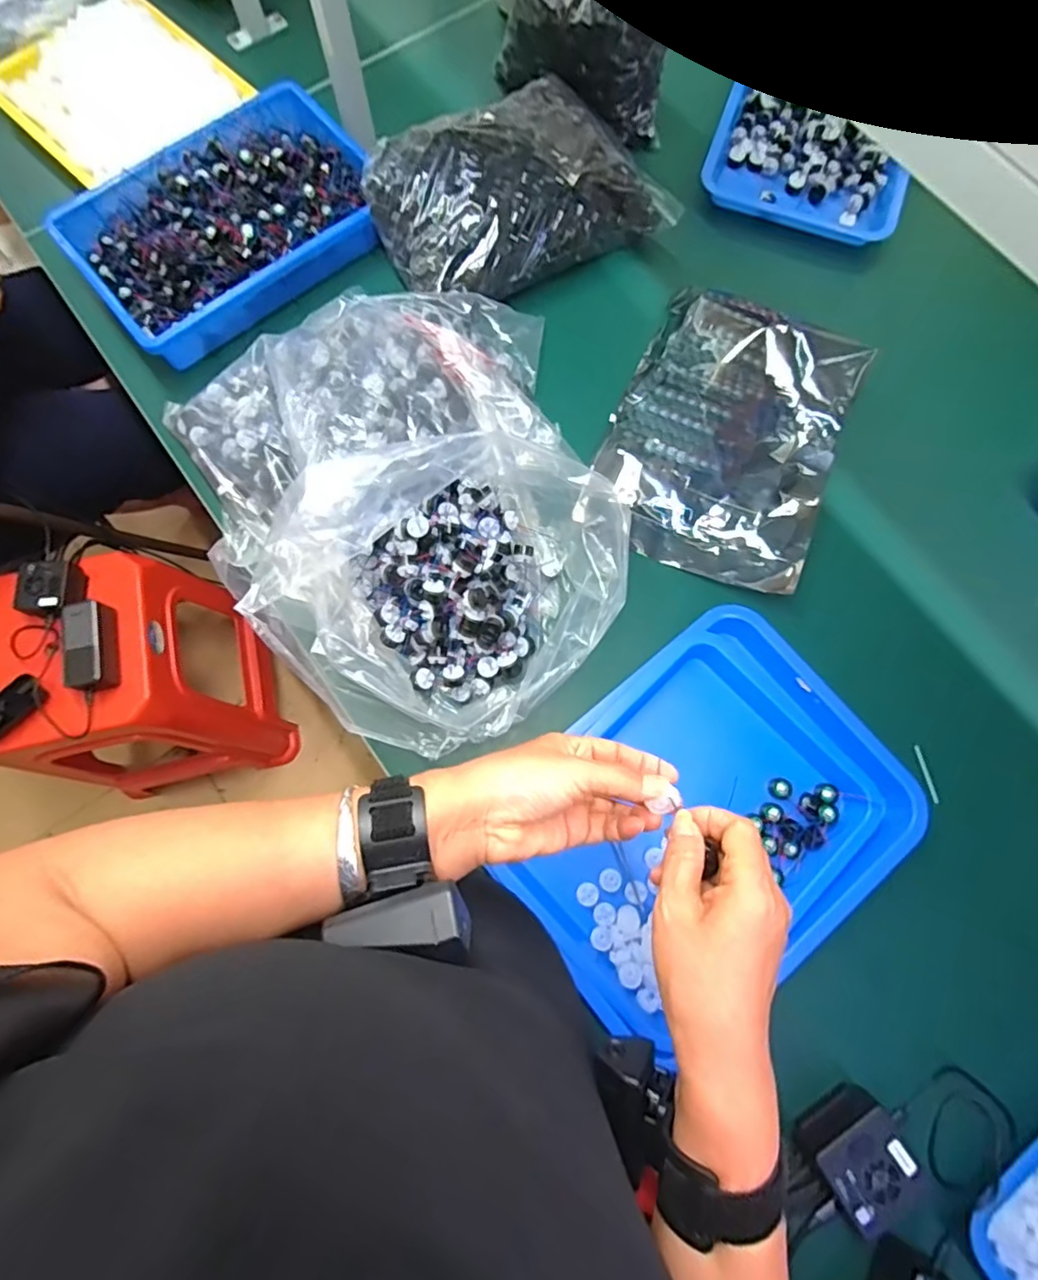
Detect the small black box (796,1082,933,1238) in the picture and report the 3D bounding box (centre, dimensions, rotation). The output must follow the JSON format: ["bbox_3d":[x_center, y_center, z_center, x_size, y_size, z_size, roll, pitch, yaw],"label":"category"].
[{"bbox_3d":[0.300,0.451,0.503,0.078,0.043,0.070,-35,79,-8],"label":"small black box"}]

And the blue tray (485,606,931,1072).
[{"bbox_3d":[0.187,0.172,0.575,0.383,0.057,0.297,-39,80,-9],"label":"blue tray"}]

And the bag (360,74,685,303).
[{"bbox_3d":[-0.003,-0.557,0.712,0.341,0.088,0.204,-27,78,-6],"label":"bag"}]

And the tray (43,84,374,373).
[{"bbox_3d":[-0.366,-0.532,0.734,0.362,0.061,0.247,-38,80,-9],"label":"tray"}]

